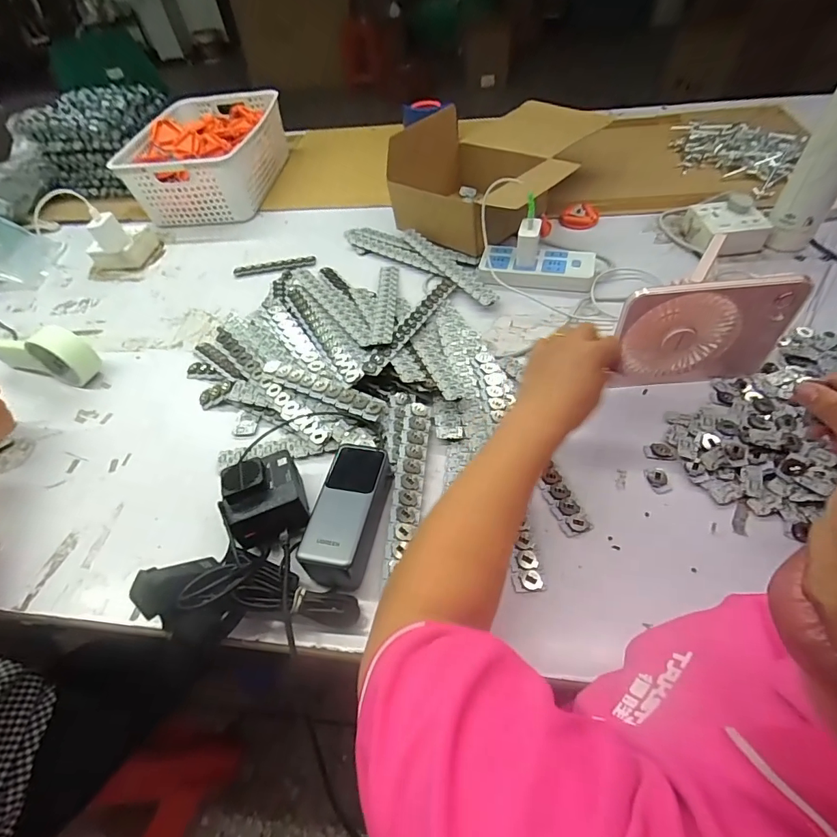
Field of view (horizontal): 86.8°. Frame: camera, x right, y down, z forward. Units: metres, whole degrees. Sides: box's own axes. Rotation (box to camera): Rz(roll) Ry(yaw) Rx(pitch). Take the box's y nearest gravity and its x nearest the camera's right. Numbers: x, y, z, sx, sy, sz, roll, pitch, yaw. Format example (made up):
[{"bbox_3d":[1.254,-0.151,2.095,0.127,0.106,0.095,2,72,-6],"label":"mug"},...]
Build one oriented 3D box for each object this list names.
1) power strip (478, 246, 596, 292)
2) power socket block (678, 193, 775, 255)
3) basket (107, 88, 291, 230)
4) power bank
[{"bbox_3d":[0.178,-0.232,0.675,0.166,0.022,0.078,8,53,13],"label":"power strip"},{"bbox_3d":[0.468,-0.296,0.675,0.088,0.044,0.092,-9,51,0],"label":"power socket block"},{"bbox_3d":[-0.443,-0.572,0.963,0.254,0.132,0.351,0,52,7],"label":"basket"},{"bbox_3d":[-0.063,0.089,0.432,0.059,0.046,0.132,8,53,13],"label":"power bank"}]

